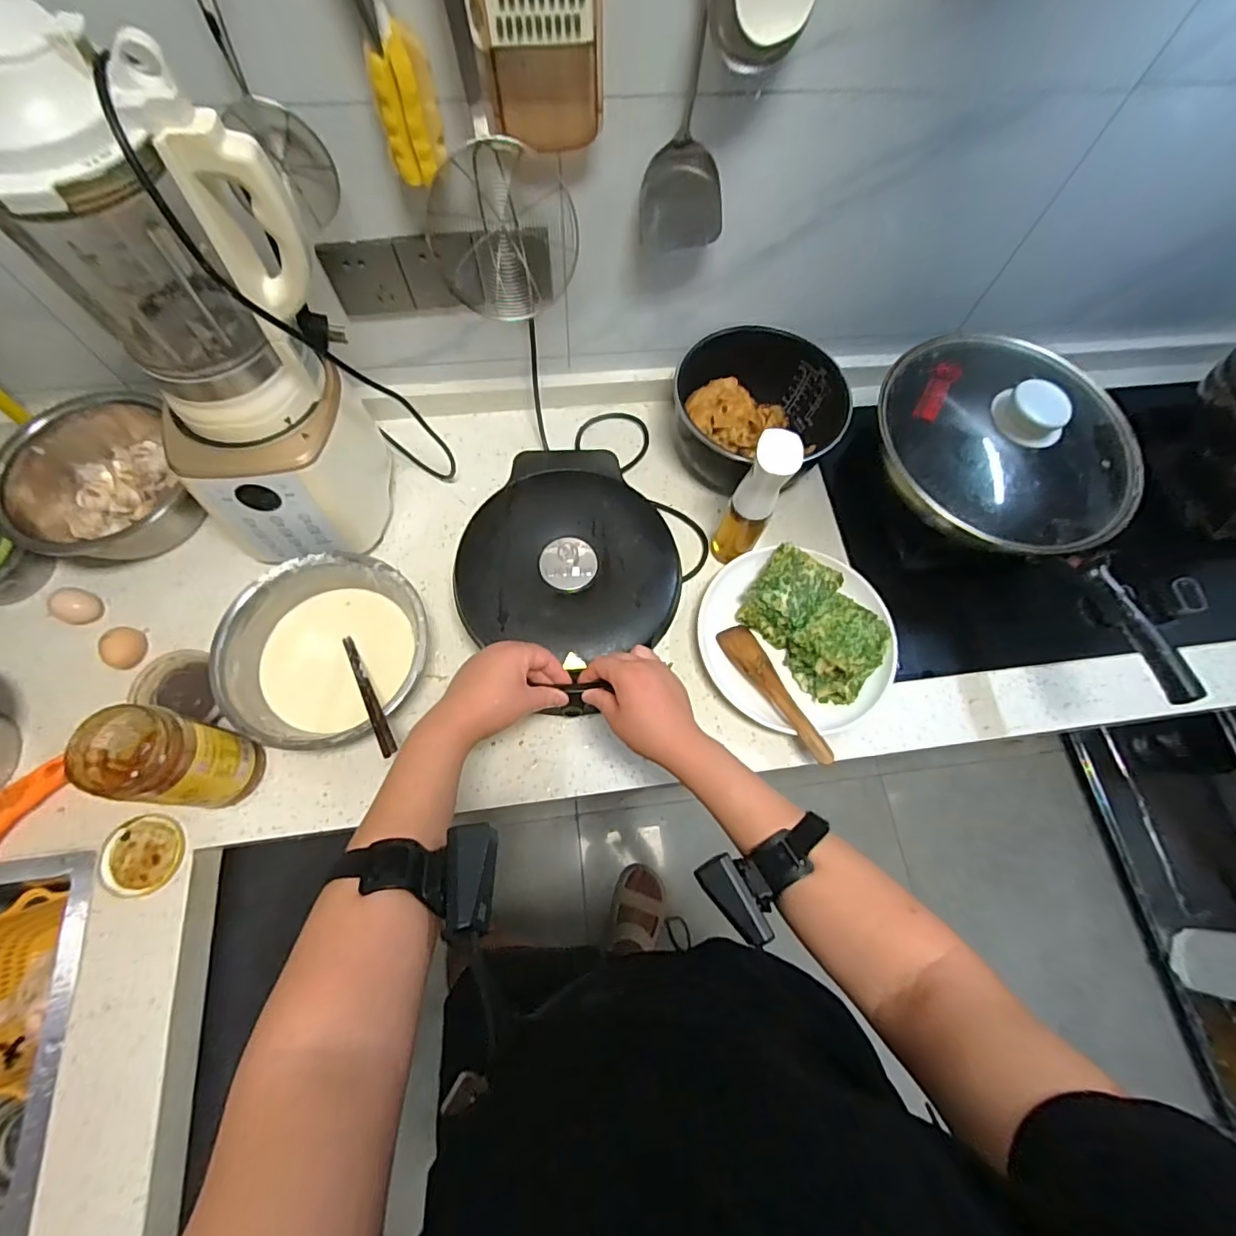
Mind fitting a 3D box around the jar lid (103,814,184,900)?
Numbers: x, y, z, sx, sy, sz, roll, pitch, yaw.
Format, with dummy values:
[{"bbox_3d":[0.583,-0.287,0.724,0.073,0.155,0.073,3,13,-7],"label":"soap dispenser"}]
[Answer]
[{"bbox_3d":[-0.527,0.263,0.615,0.080,0.011,0.082,1,69,-2],"label":"jar lid"}]

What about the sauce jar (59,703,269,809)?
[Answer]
[{"bbox_3d":[-0.458,0.149,0.573,0.092,0.169,0.080,7,69,0],"label":"sauce jar"}]

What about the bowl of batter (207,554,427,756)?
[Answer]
[{"bbox_3d":[-0.345,0.043,0.668,0.221,0.080,0.225,1,69,-2],"label":"bowl of batter"}]

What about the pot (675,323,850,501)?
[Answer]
[{"bbox_3d":[0.197,-0.289,0.801,0.234,0.121,0.234,1,69,-2],"label":"pot"}]

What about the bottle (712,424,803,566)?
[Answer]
[{"bbox_3d":[0.164,-0.137,0.681,0.051,0.217,0.054,1,69,-2],"label":"bottle"}]

